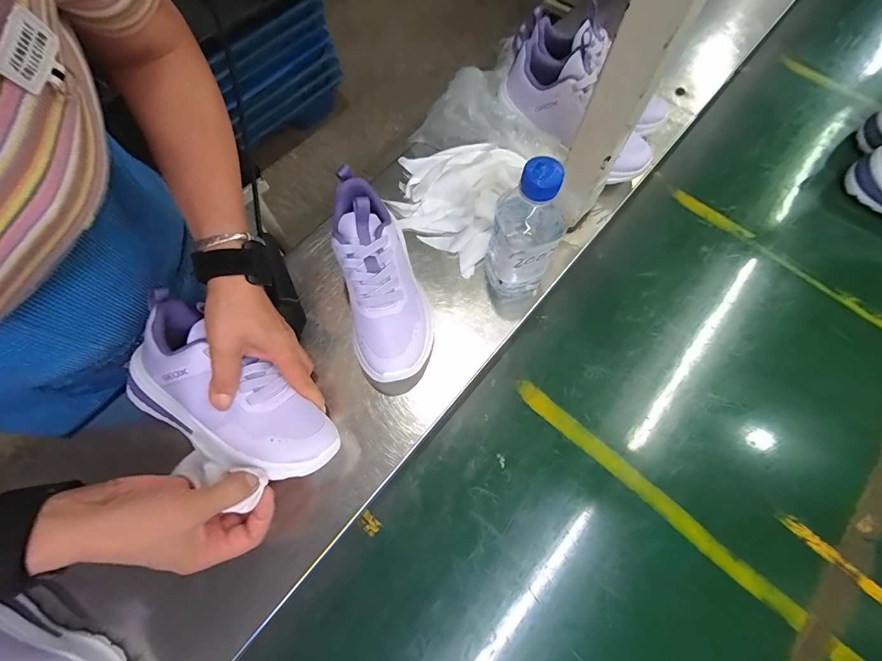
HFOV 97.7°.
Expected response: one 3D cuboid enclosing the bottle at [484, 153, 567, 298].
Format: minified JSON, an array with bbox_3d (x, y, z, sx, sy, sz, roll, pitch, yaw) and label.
[{"bbox_3d":[0.081,-0.090,0.376,0.065,0.175,0.060,22,72,7],"label":"bottle"}]

